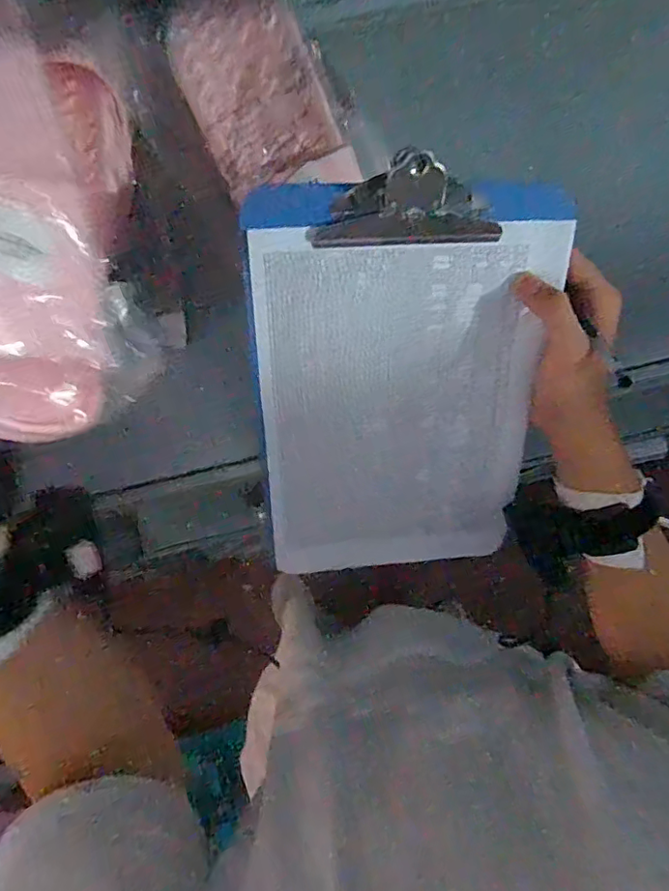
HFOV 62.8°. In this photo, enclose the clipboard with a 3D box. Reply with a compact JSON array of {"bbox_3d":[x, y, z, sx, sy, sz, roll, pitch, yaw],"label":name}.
[{"bbox_3d":[0.049,-0.030,0.412,0.203,0.017,0.315,-3,121,-3],"label":"clipboard"}]

